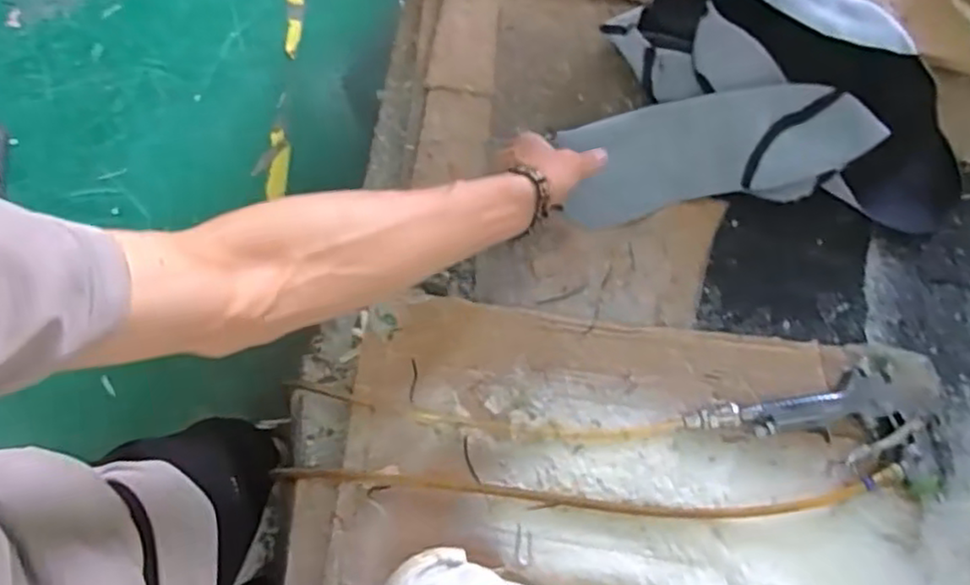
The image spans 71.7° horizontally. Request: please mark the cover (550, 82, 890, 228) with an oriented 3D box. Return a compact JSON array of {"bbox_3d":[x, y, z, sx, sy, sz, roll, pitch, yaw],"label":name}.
[{"bbox_3d":[0.226,-0.139,0.661,0.287,0.033,0.108,-10,95,11],"label":"cover"}]

